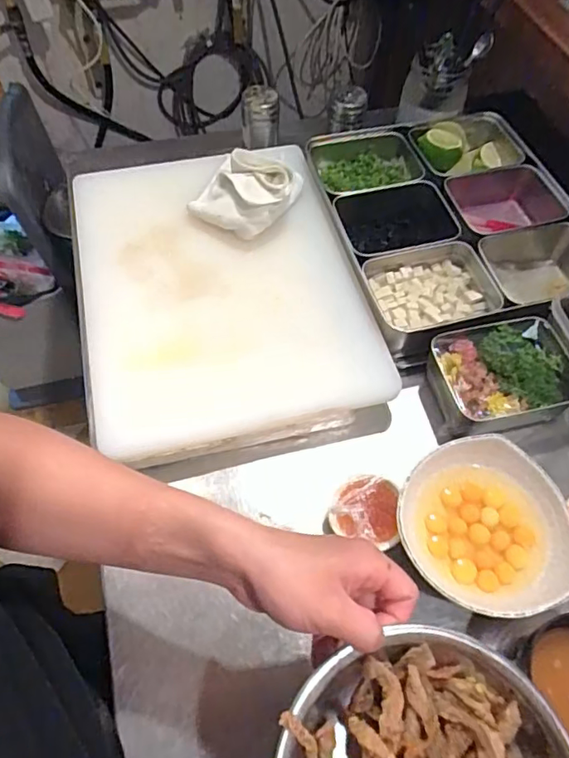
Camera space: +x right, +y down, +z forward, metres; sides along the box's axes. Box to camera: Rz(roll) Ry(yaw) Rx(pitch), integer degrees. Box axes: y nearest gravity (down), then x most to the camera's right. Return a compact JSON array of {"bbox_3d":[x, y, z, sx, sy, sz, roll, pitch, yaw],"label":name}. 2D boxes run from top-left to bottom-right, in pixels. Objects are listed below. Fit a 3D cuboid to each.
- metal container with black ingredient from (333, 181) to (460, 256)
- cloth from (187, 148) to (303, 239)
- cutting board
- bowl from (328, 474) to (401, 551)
[{"bbox_3d":[0.143,-0.183,0.670,0.152,0.063,0.106,-10,59,-7],"label":"metal container with black ingredient"},{"bbox_3d":[-0.041,-0.226,0.641,0.101,0.055,0.122,26,61,14],"label":"cloth"},{"bbox_3d":[-0.075,-0.118,0.603,0.305,0.021,0.393,-12,59,-9],"label":"cutting board"},{"bbox_3d":[0.074,0.116,0.487,0.063,0.026,0.063,10,58,5],"label":"bowl"}]

